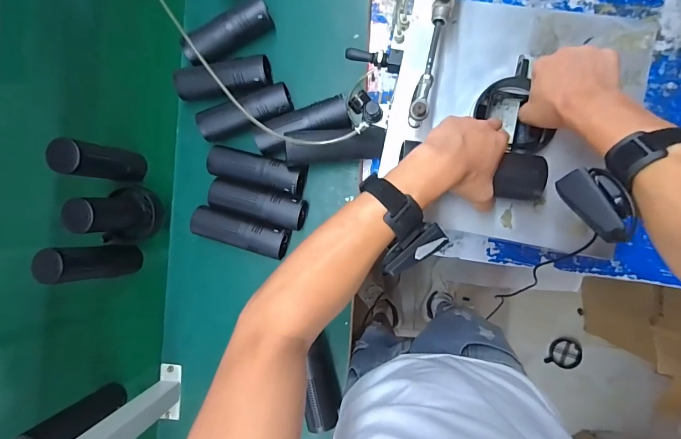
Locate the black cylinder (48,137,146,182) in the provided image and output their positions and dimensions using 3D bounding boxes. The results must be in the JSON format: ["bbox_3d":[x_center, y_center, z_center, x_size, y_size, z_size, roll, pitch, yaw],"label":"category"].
[{"bbox_3d":[-0.388,-0.096,0.590,0.051,0.160,0.064,14,90,7],"label":"black cylinder"}]

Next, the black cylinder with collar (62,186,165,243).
[{"bbox_3d":[-0.379,-0.009,0.586,0.095,0.160,0.094,-2,88,7],"label":"black cylinder with collar"}]

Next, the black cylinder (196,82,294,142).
[{"bbox_3d":[-0.164,-0.180,0.608,0.163,0.050,0.056,-19,86,6],"label":"black cylinder"}]

